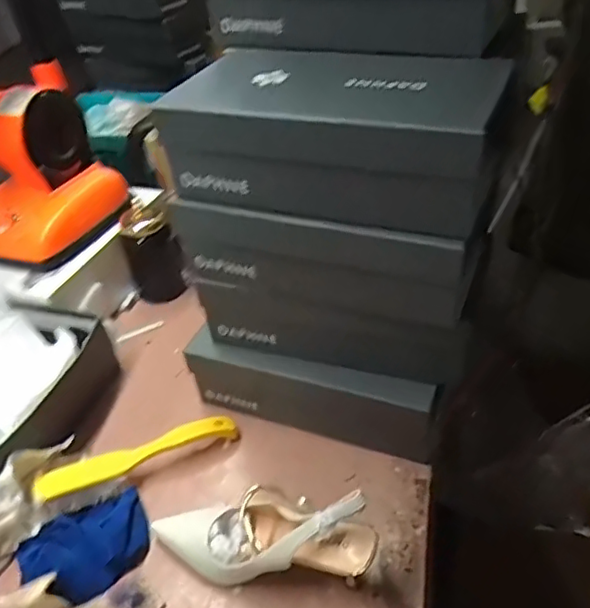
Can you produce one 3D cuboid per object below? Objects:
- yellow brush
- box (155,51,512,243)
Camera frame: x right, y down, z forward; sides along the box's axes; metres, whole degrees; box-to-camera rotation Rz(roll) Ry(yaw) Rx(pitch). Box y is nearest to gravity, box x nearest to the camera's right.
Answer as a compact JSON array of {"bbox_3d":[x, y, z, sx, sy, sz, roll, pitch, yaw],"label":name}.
[{"bbox_3d":[-0.173,0.175,0.674,0.218,0.045,0.033,-21,40,-19],"label":"yellow brush"},{"bbox_3d":[0.035,-0.160,0.561,0.292,0.101,0.150,13,41,23],"label":"box"}]

